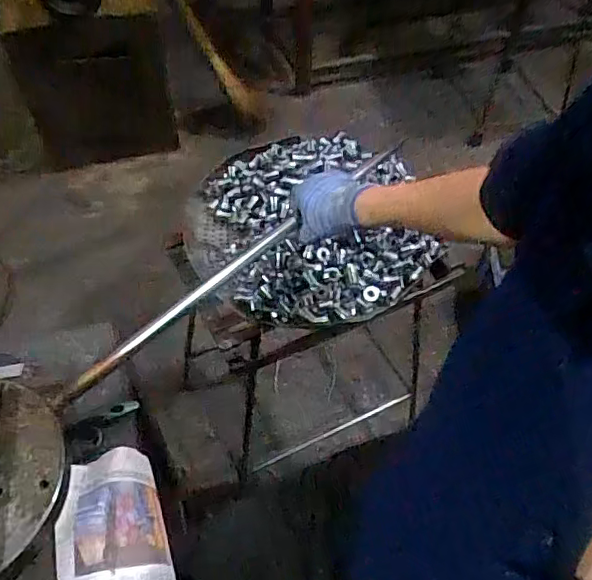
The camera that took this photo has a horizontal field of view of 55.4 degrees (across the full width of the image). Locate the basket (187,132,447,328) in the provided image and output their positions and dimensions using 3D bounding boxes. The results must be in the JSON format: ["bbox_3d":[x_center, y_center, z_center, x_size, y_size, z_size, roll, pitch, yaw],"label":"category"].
[{"bbox_3d":[0.019,-0.108,0.873,0.357,0.082,0.348,1,53,-1],"label":"basket"}]

